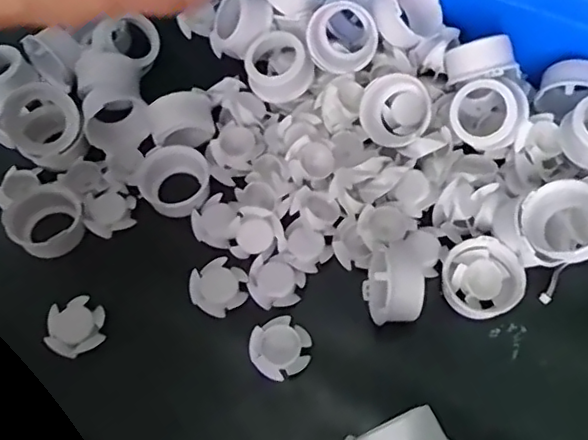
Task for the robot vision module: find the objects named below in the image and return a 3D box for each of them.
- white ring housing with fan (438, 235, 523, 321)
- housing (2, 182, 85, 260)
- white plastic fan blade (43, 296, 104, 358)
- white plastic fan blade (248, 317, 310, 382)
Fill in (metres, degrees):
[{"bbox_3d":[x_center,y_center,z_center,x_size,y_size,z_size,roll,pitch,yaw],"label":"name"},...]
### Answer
[{"bbox_3d":[0.130,0.044,0.410,0.053,0.027,0.052,-1,65,3],"label":"white ring housing with fan"},{"bbox_3d":[-0.187,-0.001,0.440,0.052,0.026,0.051,-1,65,3],"label":"housing"},{"bbox_3d":[-0.153,0.075,0.409,0.038,0.011,0.038,-1,65,3],"label":"white plastic fan blade"},{"bbox_3d":[-0.009,0.089,0.401,0.041,0.013,0.039,-1,65,3],"label":"white plastic fan blade"}]

